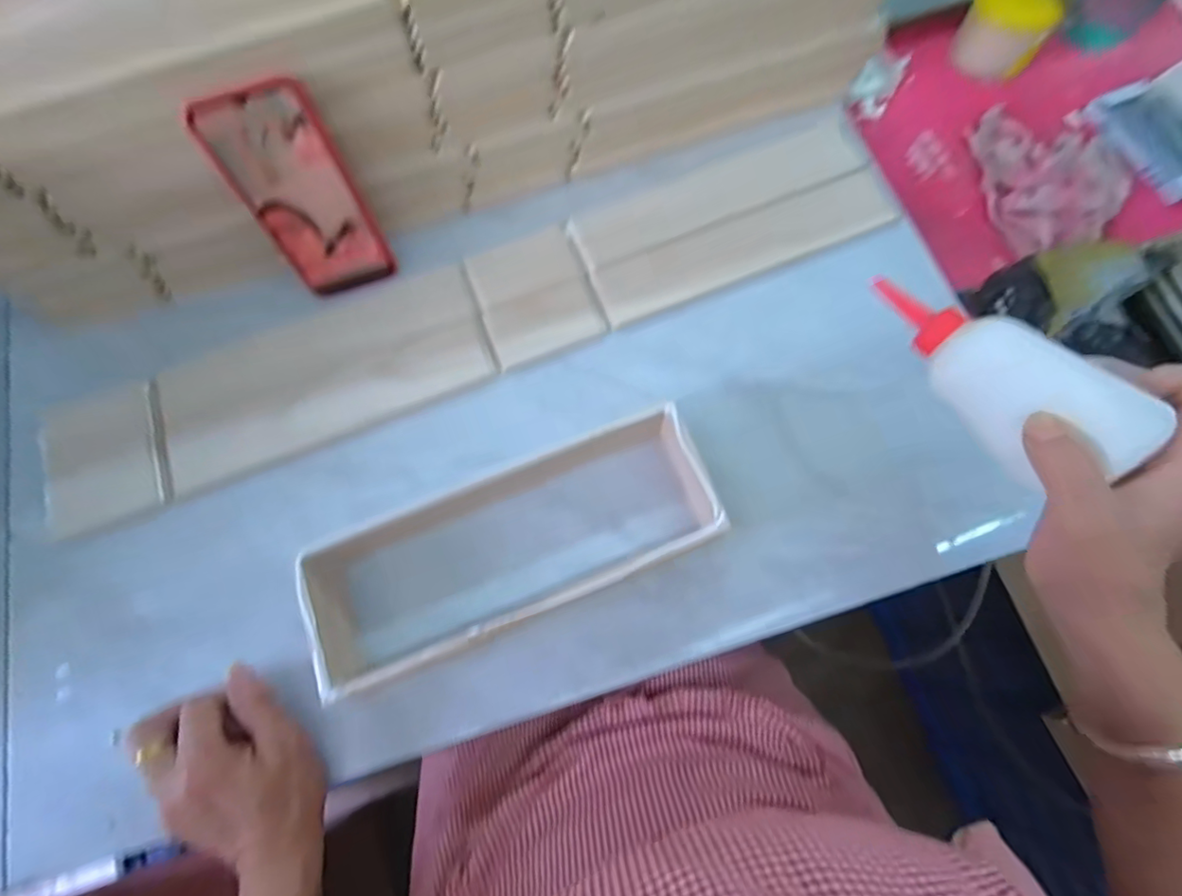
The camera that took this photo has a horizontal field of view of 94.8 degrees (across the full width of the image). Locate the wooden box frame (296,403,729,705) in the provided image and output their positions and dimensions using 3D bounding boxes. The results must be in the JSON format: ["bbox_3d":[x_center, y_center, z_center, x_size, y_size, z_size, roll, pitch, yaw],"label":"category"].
[{"bbox_3d":[-0.054,0.066,0.389,0.282,0.057,0.111,-22,74,-5],"label":"wooden box frame"}]

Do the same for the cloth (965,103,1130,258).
[{"bbox_3d":[0.423,-0.252,0.485,0.124,0.023,0.158,1,74,2],"label":"cloth"}]

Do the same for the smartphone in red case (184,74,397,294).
[{"bbox_3d":[-0.217,-0.186,0.422,0.076,0.173,0.015,-19,59,-5],"label":"smartphone in red case"}]

